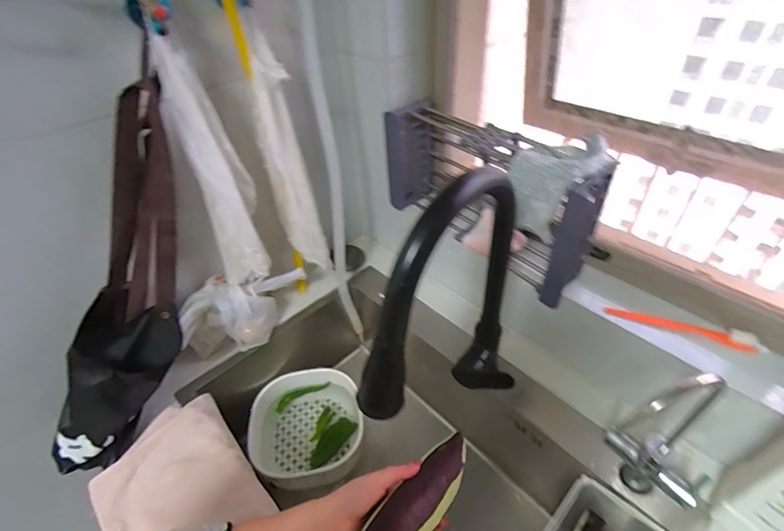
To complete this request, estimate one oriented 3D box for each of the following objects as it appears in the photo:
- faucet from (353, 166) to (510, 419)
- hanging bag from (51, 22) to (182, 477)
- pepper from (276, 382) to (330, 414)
[{"bbox_3d":[0.078,0.079,0.431,0.073,0.348,0.266,25,49,28],"label":"faucet"},{"bbox_3d":[-0.326,0.022,0.482,0.086,0.500,0.090,23,14,27],"label":"hanging bag"},{"bbox_3d":[-0.176,0.253,0.777,0.109,0.021,0.018,-23,45,-20],"label":"pepper"}]

